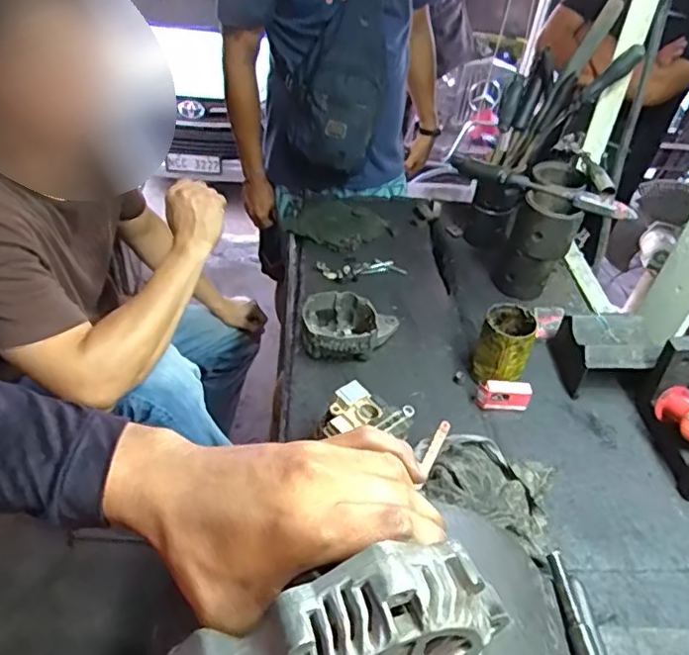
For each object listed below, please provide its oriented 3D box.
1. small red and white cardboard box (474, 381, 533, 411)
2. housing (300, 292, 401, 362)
[{"bbox_3d":[0.231,0.101,0.844,0.072,0.047,0.022,5,42,-3],"label":"small red and white cardboard box"},{"bbox_3d":[0.010,0.005,0.924,0.152,0.067,0.115,0,42,-8],"label":"housing"}]

